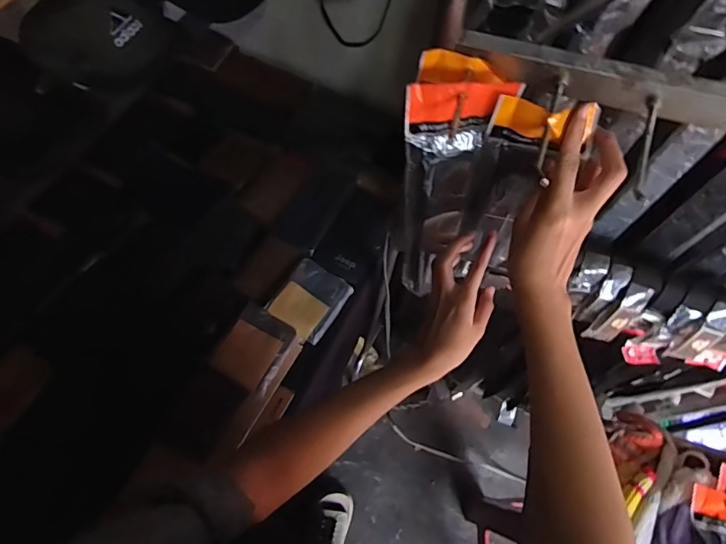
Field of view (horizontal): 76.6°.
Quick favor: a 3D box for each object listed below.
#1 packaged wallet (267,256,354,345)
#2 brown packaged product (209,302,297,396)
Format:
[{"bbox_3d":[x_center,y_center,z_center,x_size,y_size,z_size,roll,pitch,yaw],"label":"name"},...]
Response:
[{"bbox_3d":[-0.090,0.049,0.784,0.100,0.026,0.121,31,67,12],"label":"packaged wallet"},{"bbox_3d":[-0.172,0.118,0.730,0.095,0.016,0.119,26,66,10],"label":"brown packaged product"}]

